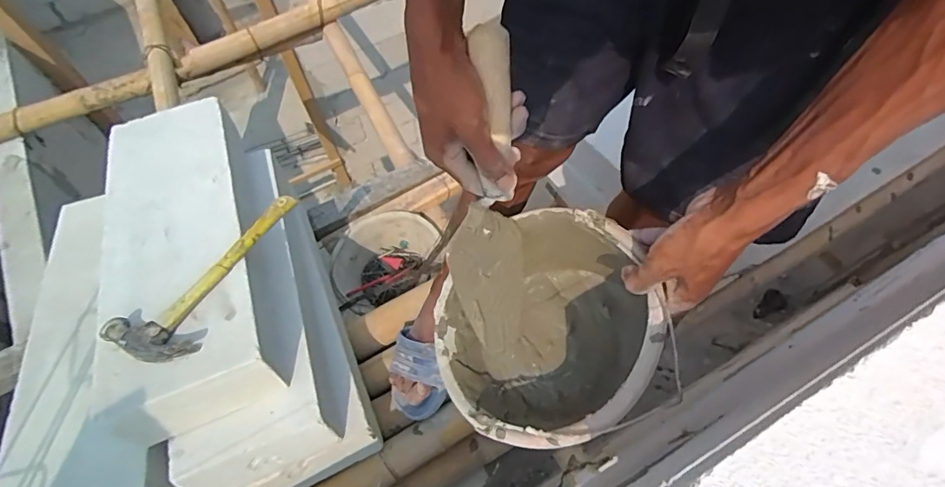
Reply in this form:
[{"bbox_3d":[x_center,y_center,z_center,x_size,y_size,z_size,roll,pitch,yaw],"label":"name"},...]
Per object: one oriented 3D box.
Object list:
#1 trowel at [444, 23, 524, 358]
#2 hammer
[{"bbox_3d":[0.014,-0.035,0.464,0.071,0.309,0.060,0,28,2],"label":"trowel"},{"bbox_3d":[-0.336,0.047,0.673,0.107,0.052,0.292,35,69,18],"label":"hammer"}]

